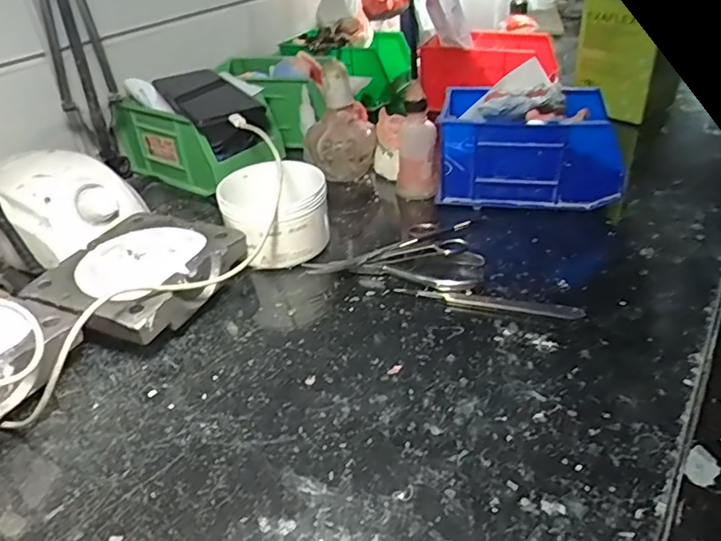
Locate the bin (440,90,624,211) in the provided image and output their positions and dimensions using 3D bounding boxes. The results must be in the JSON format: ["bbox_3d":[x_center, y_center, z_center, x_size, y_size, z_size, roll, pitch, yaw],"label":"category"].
[{"bbox_3d":[0.159,-0.119,0.553,0.163,0.095,0.116,6,35,15],"label":"bin"}]

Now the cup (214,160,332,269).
[{"bbox_3d":[-0.074,-0.051,0.509,0.090,0.070,0.093,-3,34,2],"label":"cup"}]

